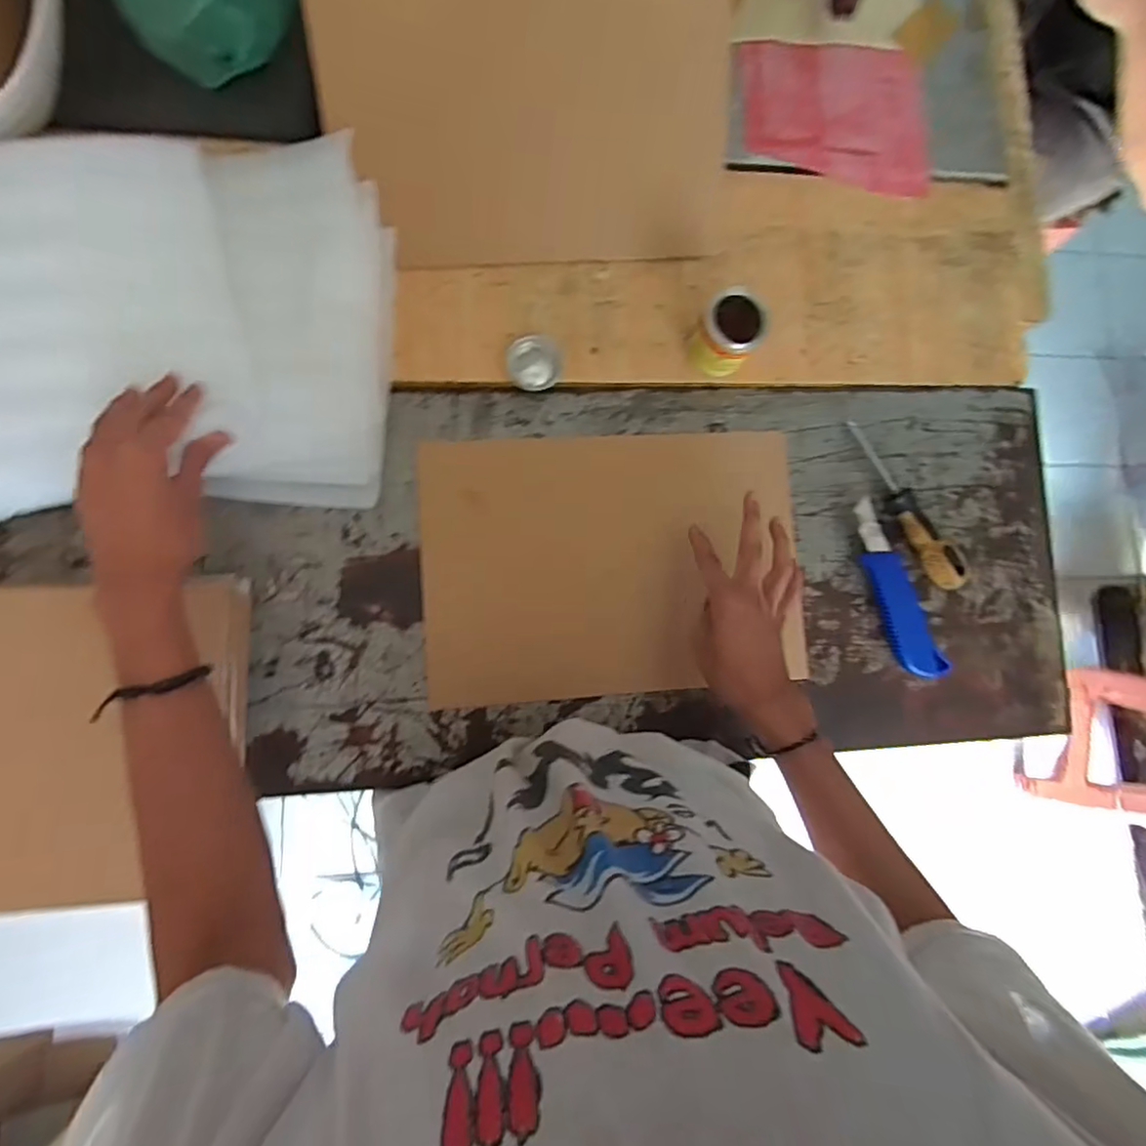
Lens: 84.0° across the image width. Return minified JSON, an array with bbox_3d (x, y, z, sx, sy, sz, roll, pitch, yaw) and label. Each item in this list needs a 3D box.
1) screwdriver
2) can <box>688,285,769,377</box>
[{"bbox_3d":[0.316,-0.066,0.598,0.031,0.036,0.177,-27,90,-8],"label":"screwdriver"},{"bbox_3d":[0.135,-0.211,0.564,0.053,0.062,0.053,1,86,-8],"label":"can"}]

